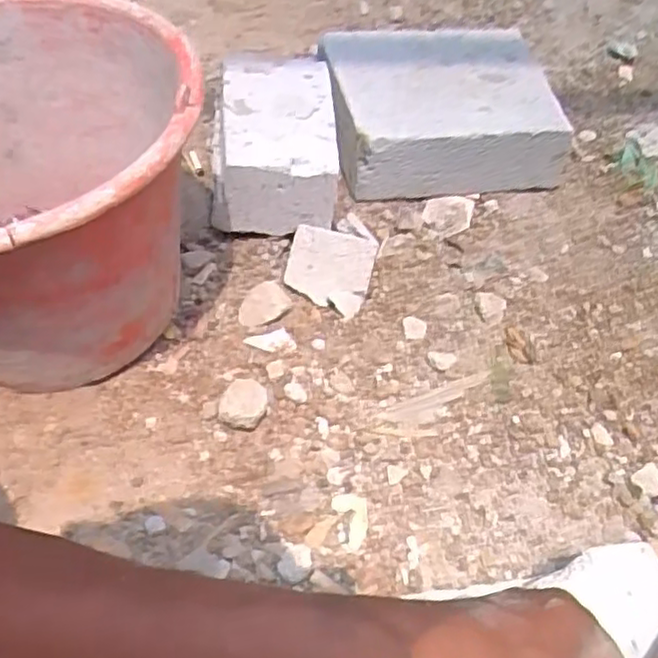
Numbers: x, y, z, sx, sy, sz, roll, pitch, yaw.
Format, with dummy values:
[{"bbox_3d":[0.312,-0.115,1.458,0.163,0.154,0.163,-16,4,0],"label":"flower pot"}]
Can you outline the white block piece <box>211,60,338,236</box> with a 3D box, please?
[{"bbox_3d":[-0.054,-0.181,0.690,0.114,0.090,0.189,-1,52,-6],"label":"white block piece"}]

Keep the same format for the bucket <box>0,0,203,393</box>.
[{"bbox_3d":[-0.231,-0.085,0.533,0.278,0.221,0.272,3,51,-4],"label":"bucket"}]

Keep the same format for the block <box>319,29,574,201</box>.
[{"bbox_3d":[0.113,-0.234,0.755,0.229,0.093,0.190,-4,52,-9],"label":"block"}]

